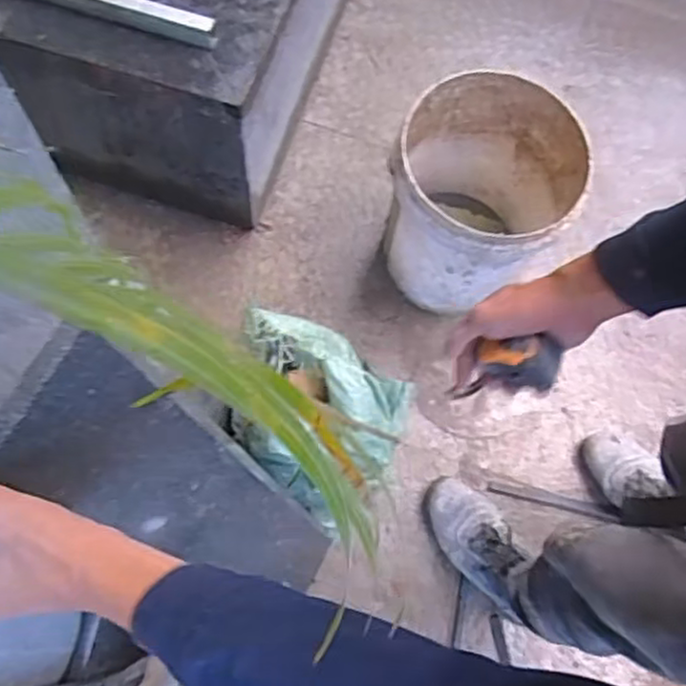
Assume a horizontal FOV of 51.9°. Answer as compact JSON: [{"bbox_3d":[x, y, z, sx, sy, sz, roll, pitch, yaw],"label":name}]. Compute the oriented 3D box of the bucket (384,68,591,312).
[{"bbox_3d":[0.235,-0.242,1.285,0.294,0.381,0.319,1,70,-2],"label":"bucket"}]

